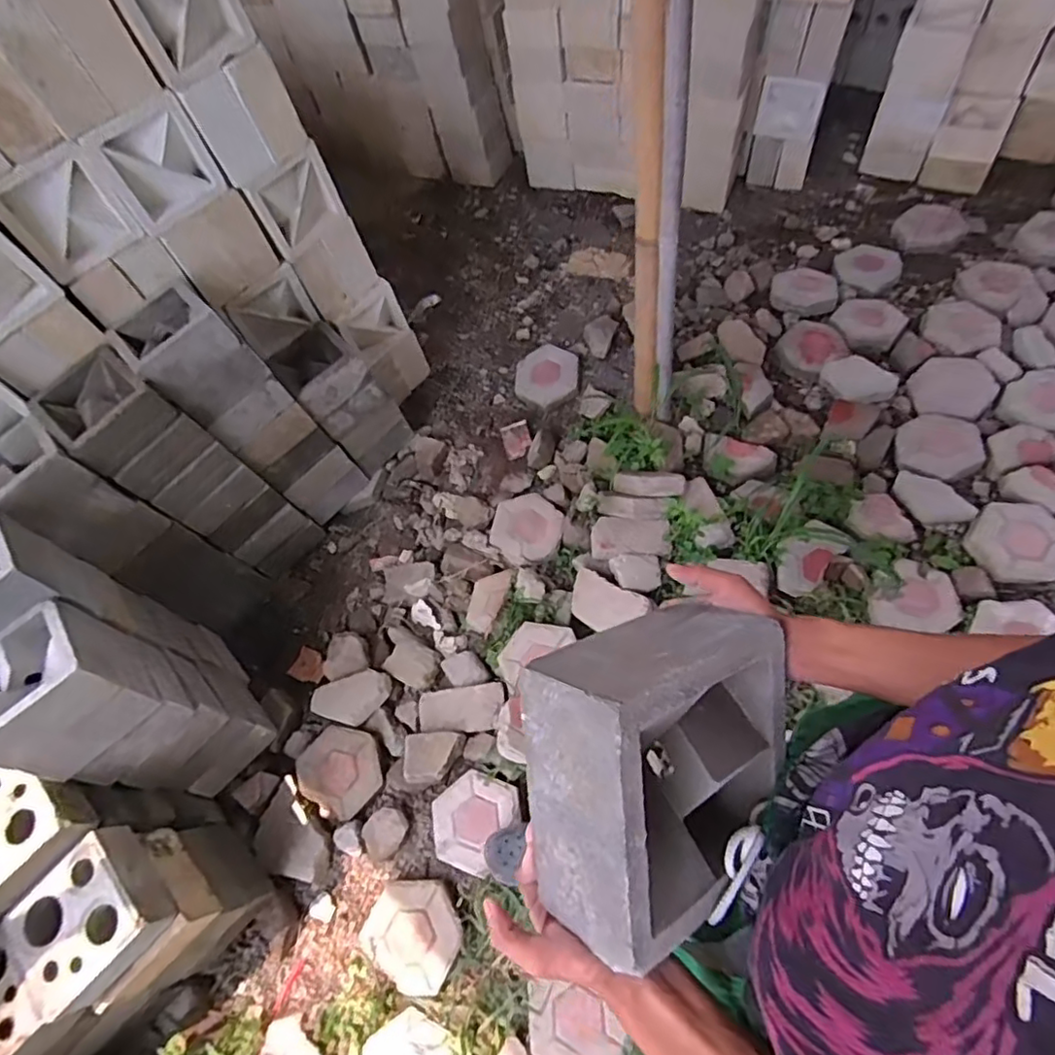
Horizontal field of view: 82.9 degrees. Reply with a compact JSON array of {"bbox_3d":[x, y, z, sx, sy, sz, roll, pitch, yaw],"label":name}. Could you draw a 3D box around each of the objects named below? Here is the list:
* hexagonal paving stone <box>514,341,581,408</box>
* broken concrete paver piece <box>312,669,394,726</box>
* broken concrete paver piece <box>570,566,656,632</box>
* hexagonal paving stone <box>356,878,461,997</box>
[{"bbox_3d":[0.065,-0.477,1.888,0.195,0.051,0.200,4,80,4],"label":"hexagonal paving stone"},{"bbox_3d":[-0.433,0.430,1.484,0.195,0.036,0.118,-16,68,-5],"label":"broken concrete paver piece"},{"bbox_3d":[0.202,0.200,1.534,0.215,0.057,0.133,25,67,21],"label":"broken concrete paver piece"},{"bbox_3d":[-0.235,0.842,1.242,0.199,0.045,0.200,31,71,23],"label":"hexagonal paving stone"}]

